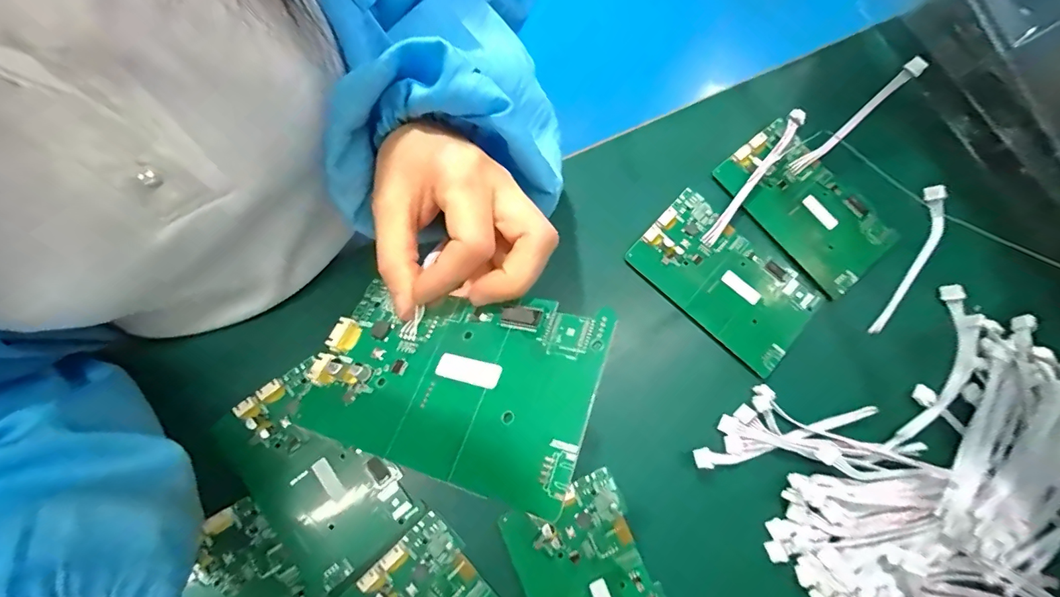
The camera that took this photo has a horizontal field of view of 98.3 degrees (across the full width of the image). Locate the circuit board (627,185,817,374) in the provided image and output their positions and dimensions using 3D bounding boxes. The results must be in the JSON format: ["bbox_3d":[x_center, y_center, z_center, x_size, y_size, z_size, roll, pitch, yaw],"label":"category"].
[{"bbox_3d":[0.144,-0.015,0.338,0.130,0.006,0.078,42,80,7],"label":"circuit board"}]

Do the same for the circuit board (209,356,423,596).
[{"bbox_3d":[-0.142,0.115,0.303,0.077,0.010,0.132,-39,81,-9],"label":"circuit board"}]

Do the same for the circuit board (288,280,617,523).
[{"bbox_3d":[-0.037,0.032,0.193,0.129,0.006,0.077,9,63,26],"label":"circuit board"}]

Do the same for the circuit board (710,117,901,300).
[{"bbox_3d":[0.213,-0.072,0.352,0.075,0.009,0.131,-39,81,-9],"label":"circuit board"}]

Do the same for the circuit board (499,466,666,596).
[{"bbox_3d":[0.041,0.189,0.293,0.080,0.007,0.128,-22,79,-6],"label":"circuit board"}]

